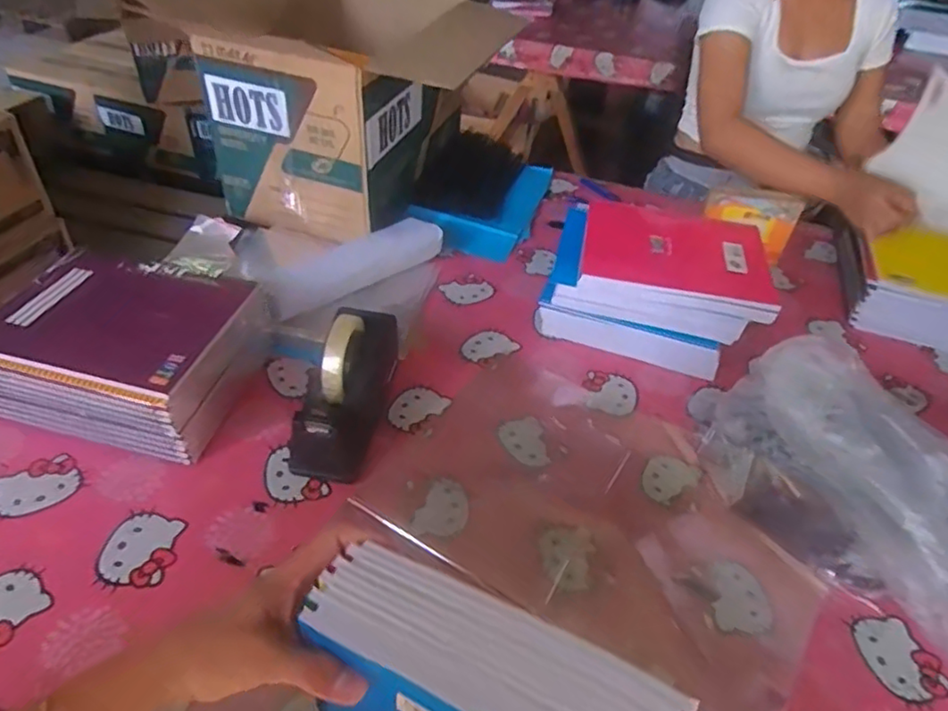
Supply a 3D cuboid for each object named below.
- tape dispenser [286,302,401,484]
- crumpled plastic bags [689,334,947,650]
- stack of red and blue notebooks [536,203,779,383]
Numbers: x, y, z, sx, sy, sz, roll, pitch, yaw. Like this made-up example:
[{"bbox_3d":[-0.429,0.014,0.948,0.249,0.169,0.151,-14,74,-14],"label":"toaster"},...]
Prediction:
[{"bbox_3d":[-0.150,0.033,0.727,0.080,0.130,0.194,10,41,6],"label":"tape dispenser"},{"bbox_3d":[0.392,0.140,0.633,0.111,0.178,0.376,-19,46,-24],"label":"crumpled plastic bags"},{"bbox_3d":[0.257,-0.100,0.908,0.290,0.149,0.191,13,42,9],"label":"stack of red and blue notebooks"}]

